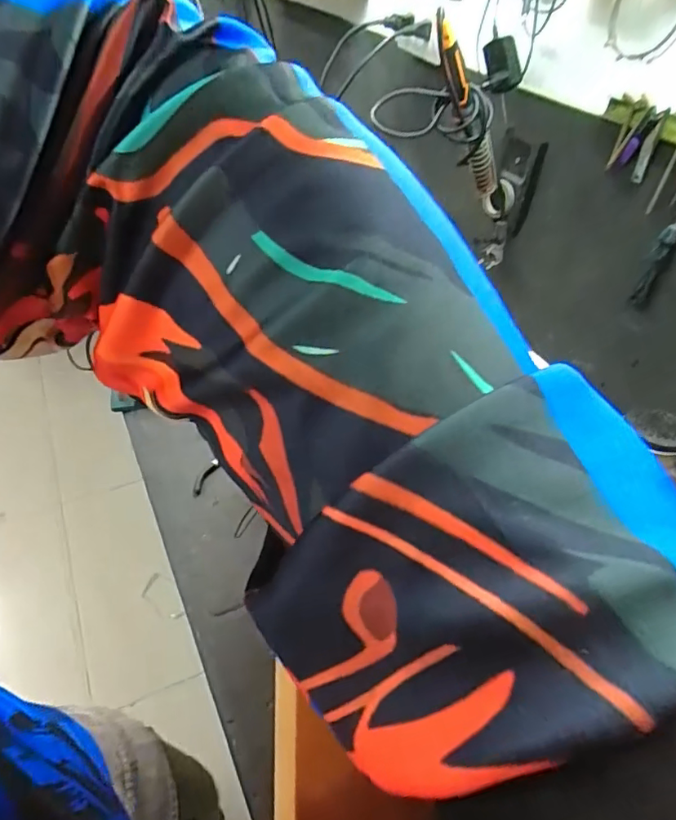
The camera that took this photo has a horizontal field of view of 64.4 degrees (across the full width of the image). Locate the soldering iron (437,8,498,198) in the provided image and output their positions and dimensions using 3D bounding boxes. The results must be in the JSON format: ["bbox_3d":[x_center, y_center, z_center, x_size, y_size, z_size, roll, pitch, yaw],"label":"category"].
[{"bbox_3d":[0.155,-0.350,0.647,0.027,0.253,0.036,-44,53,2],"label":"soldering iron"}]

